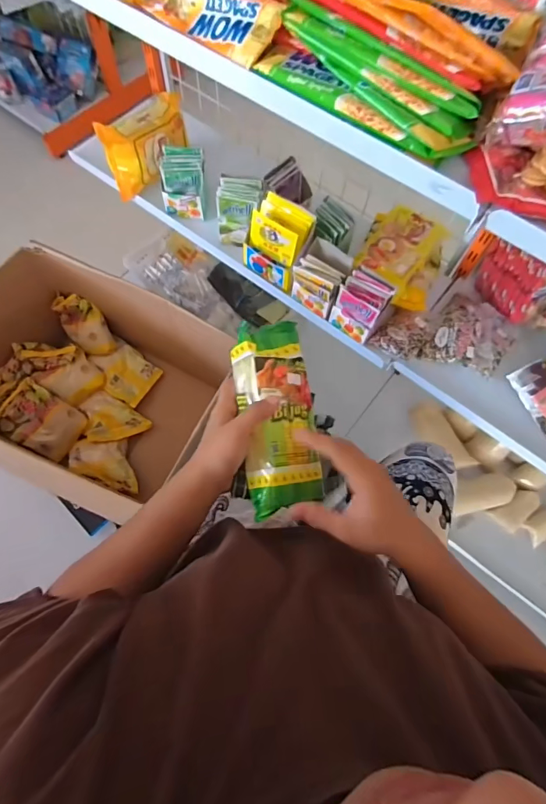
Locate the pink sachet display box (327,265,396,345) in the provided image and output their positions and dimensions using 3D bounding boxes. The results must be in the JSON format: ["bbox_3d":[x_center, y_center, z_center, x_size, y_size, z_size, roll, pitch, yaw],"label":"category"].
[{"bbox_3d":[0.157,-0.174,0.756,0.086,0.088,0.077,28,69,9],"label":"pink sachet display box"}]

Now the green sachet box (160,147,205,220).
[{"bbox_3d":[-0.178,-0.446,0.860,0.083,0.108,0.074,4,67,-1],"label":"green sachet box"}]

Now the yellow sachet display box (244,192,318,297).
[{"bbox_3d":[0.011,-0.297,0.794,0.110,0.120,0.087,31,69,11],"label":"yellow sachet display box"}]

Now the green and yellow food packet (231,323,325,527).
[{"bbox_3d":[0.005,0.011,0.464,0.084,0.047,0.211,-5,77,-4],"label":"green and yellow food packet"}]

